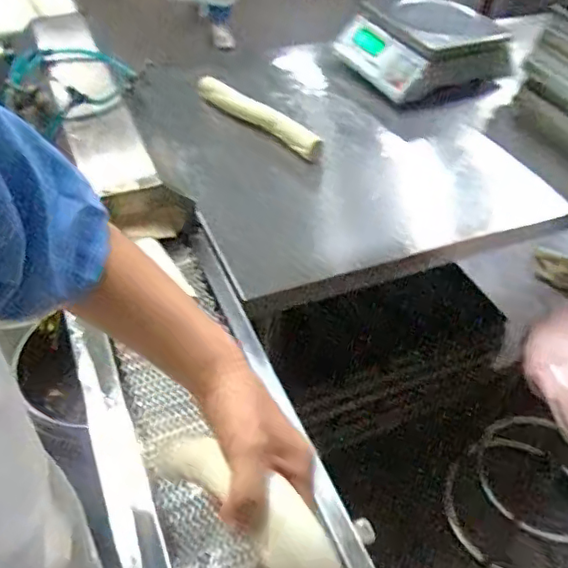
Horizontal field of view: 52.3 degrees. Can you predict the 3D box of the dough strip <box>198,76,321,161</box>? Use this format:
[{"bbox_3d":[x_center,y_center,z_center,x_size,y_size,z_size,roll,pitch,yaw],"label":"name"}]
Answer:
[{"bbox_3d":[-0.052,-0.339,1.150,0.325,0.030,0.050,36,52,27],"label":"dough strip"}]

